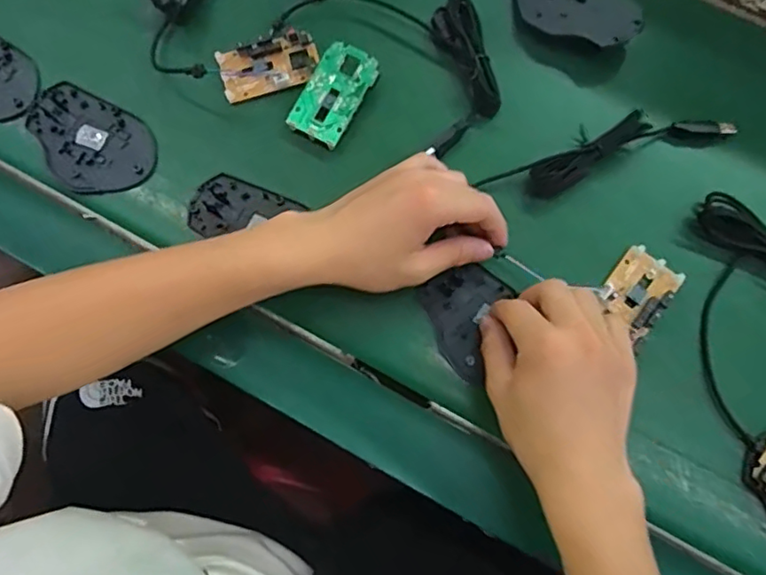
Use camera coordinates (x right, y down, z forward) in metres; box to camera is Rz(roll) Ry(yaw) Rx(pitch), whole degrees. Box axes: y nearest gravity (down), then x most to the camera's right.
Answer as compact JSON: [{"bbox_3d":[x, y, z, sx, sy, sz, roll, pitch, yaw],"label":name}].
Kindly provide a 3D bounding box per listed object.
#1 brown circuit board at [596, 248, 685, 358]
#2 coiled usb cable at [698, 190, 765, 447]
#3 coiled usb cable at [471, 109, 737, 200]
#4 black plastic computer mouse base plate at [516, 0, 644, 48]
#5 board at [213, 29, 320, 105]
[{"bbox_3d":[0.190,0.004,0.432,0.047,0.011,0.060,39,80,8],"label":"brown circuit board"},{"bbox_3d":[0.288,0.015,0.427,0.099,0.022,0.179,-4,78,-2],"label":"coiled usb cable"},{"bbox_3d":[0.175,-0.106,0.456,0.197,0.032,0.035,-19,79,-5],"label":"coiled usb cable"},{"bbox_3d":[0.160,-0.234,0.482,0.102,0.024,0.072,25,79,4],"label":"black plastic computer mouse base plate"},{"bbox_3d":[-0.093,-0.182,0.476,0.079,0.011,0.049,-16,79,-4],"label":"board"}]

